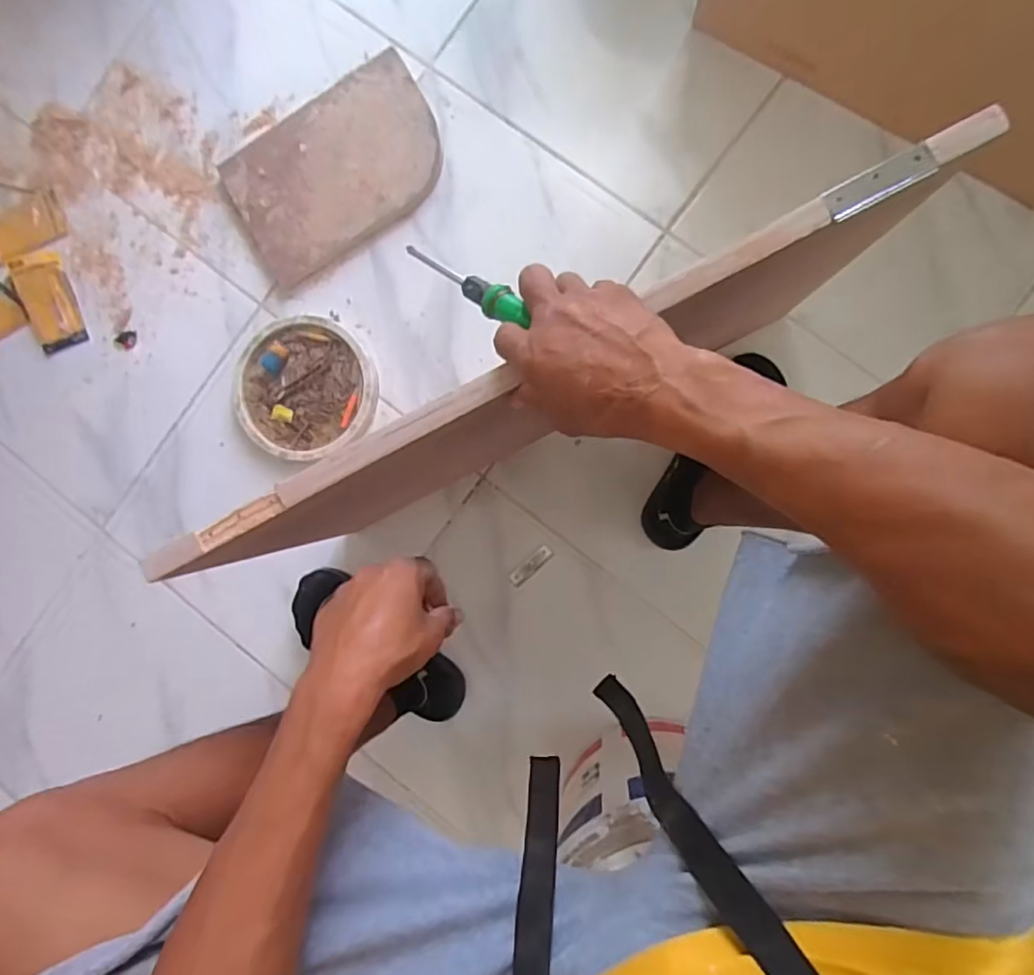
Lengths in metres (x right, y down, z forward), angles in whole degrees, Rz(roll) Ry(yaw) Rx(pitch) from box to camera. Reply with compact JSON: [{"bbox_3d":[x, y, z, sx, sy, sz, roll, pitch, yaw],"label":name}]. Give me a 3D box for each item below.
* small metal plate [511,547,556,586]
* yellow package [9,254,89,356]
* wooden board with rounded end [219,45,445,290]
[{"bbox_3d":[0.019,0.103,0.780,0.065,0.011,0.018,-42,86,5],"label":"small metal plate"},{"bbox_3d":[-0.659,-0.262,0.832,0.073,0.018,0.139,-23,88,6],"label":"yellow package"},{"bbox_3d":[-0.238,-0.413,0.782,0.287,0.026,0.190,-29,87,6],"label":"wooden board with rounded end"}]

